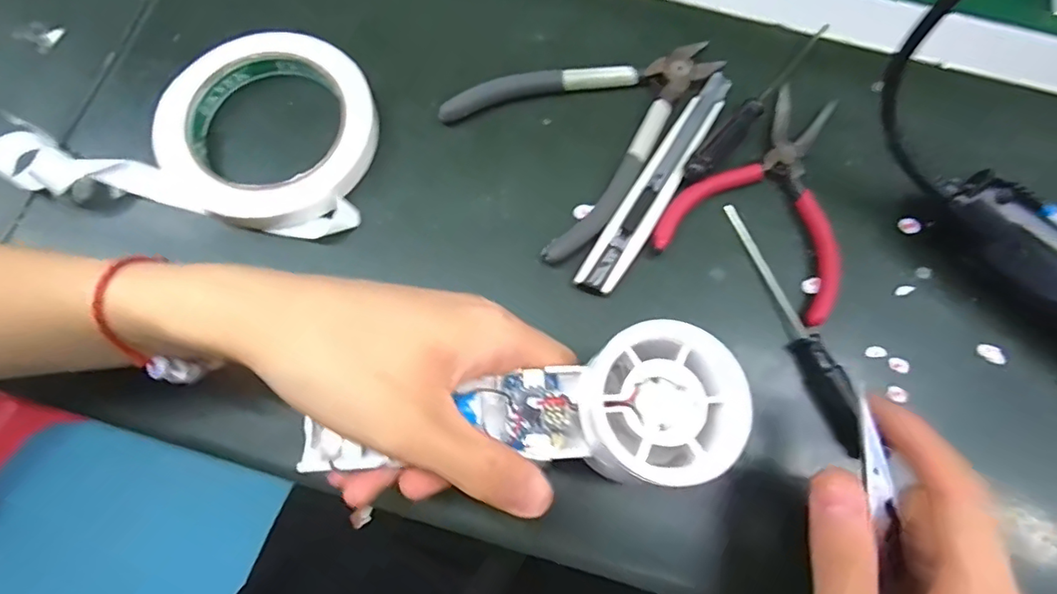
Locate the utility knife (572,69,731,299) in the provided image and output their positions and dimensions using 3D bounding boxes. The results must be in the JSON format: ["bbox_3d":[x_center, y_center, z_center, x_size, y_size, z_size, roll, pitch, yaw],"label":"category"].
[{"bbox_3d":[0.068,-0.060,0.281,0.020,0.007,0.141,32,77,8],"label":"utility knife"}]

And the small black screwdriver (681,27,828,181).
[{"bbox_3d":[0.126,-0.107,0.291,0.012,0.011,0.129,42,78,10],"label":"small black screwdriver"}]

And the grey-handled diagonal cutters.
[{"bbox_3d":[0.041,-0.094,0.288,0.141,0.008,0.102,-32,77,-9],"label":"grey-handled diagonal cutters"}]

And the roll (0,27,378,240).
[{"bbox_3d":[-0.161,-0.091,0.278,0.162,0.019,0.104,9,75,2],"label":"roll"}]

